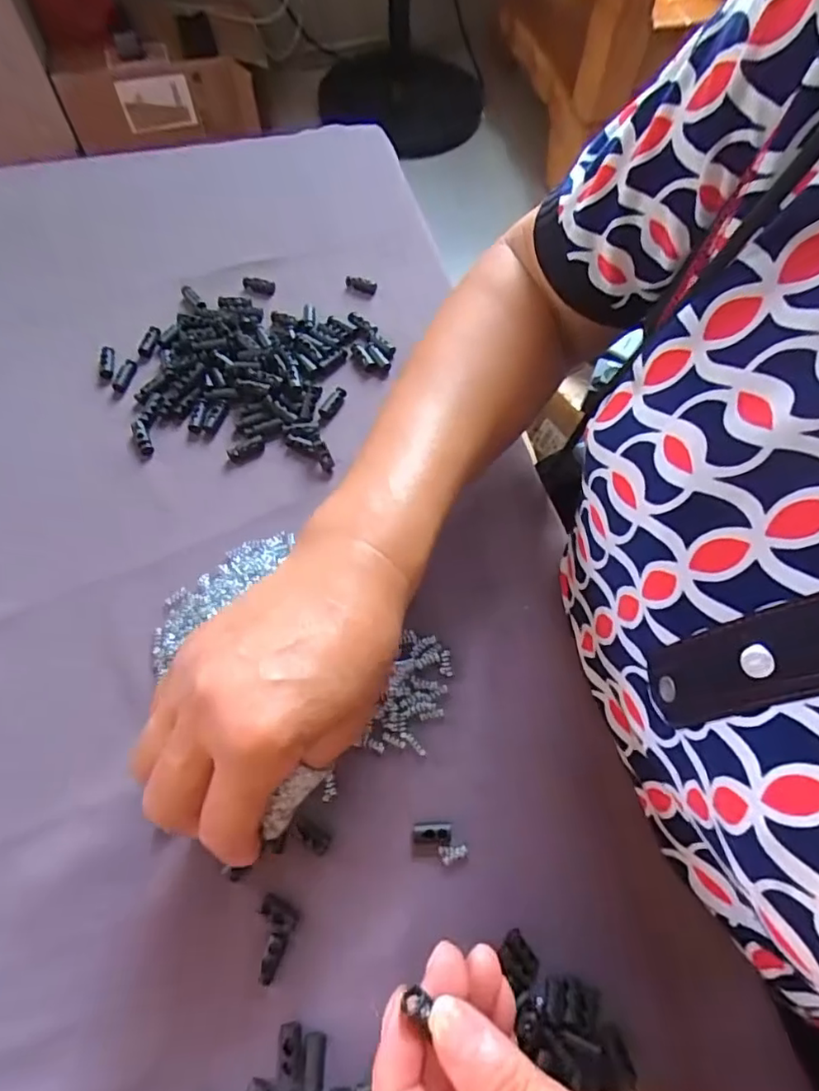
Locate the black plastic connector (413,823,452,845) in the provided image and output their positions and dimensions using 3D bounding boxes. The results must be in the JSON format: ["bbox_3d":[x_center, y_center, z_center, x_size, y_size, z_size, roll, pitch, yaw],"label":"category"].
[{"bbox_3d":[0.011,0.139,0.278,0.019,0.006,0.009,-3,62,-3],"label":"black plastic connector"}]

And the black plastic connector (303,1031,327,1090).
[{"bbox_3d":[-0.039,0.213,0.238,0.008,0.004,0.020,-2,52,-1],"label":"black plastic connector"}]

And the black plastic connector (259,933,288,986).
[{"bbox_3d":[-0.061,0.182,0.254,0.007,0.005,0.019,17,66,8],"label":"black plastic connector"}]

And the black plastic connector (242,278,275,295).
[{"bbox_3d":[-0.117,-0.200,0.448,0.024,0.010,0.010,9,65,4],"label":"black plastic connector"}]

